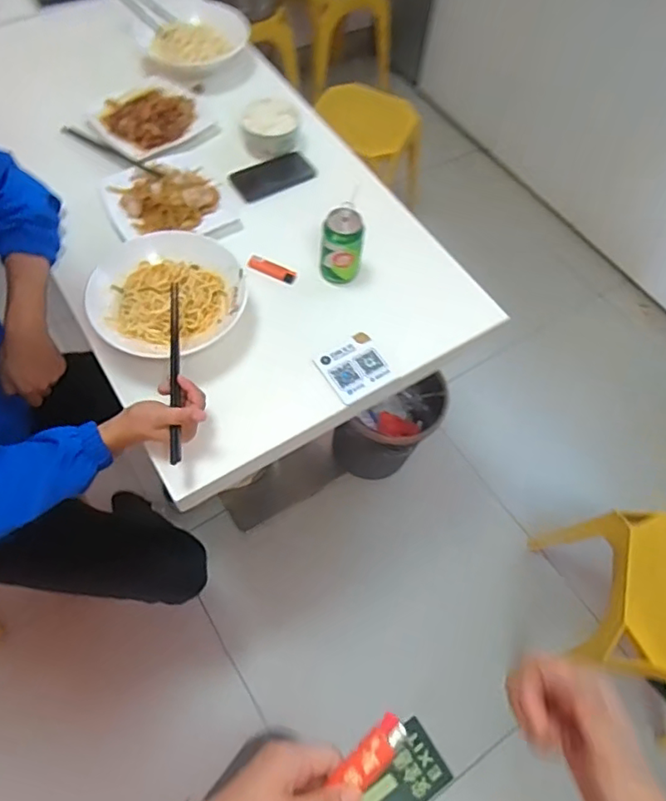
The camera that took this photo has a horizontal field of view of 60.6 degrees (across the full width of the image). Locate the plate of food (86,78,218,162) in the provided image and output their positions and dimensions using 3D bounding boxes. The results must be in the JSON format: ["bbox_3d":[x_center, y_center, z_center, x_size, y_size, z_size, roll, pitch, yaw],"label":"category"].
[{"bbox_3d":[-0.352,-0.552,1.100,0.195,0.023,0.190,37,64,16],"label":"plate of food"}]

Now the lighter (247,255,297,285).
[{"bbox_3d":[-0.102,-0.215,0.942,0.081,0.013,0.029,24,61,9],"label":"lighter"}]

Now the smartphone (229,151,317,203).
[{"bbox_3d":[-0.114,-0.420,1.061,0.149,0.012,0.087,-30,67,-20],"label":"smartphone"}]

